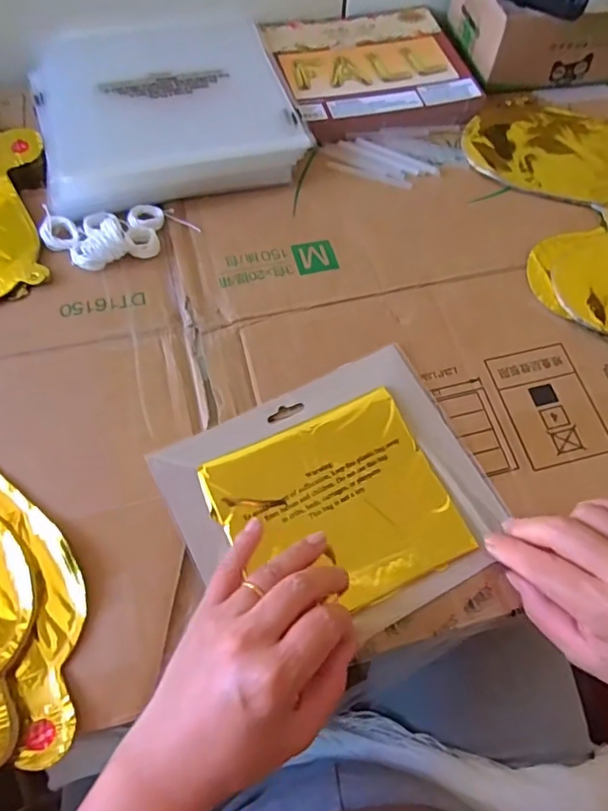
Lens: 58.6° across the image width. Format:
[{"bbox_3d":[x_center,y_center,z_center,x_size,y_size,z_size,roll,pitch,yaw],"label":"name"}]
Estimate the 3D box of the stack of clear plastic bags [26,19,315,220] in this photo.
[{"bbox_3d":[-0.132,-0.286,0.503,0.218,0.026,0.240,-16,65,-10],"label":"stack of clear plastic bags"}]

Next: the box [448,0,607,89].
[{"bbox_3d":[0.258,-0.395,0.553,0.190,0.065,0.145,-12,65,-8],"label":"box"}]

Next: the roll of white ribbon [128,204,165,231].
[{"bbox_3d":[-0.131,-0.157,0.452,0.029,0.006,0.026,6,64,1],"label":"roll of white ribbon"}]

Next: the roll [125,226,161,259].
[{"bbox_3d":[-0.131,-0.134,0.441,0.024,0.009,0.030,-16,65,-10],"label":"roll"}]

